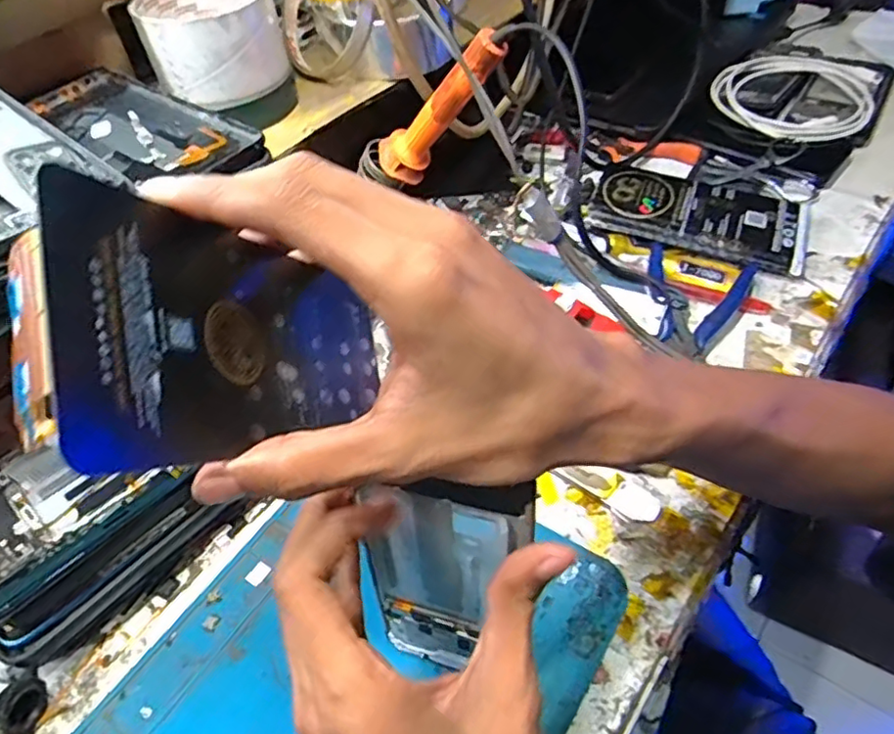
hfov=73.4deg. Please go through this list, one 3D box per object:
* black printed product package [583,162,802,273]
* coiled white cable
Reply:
[{"bbox_3d":[0.204,-0.128,0.489,0.161,0.025,0.080,17,53,20],"label":"black printed product package"},{"bbox_3d":[0.344,-0.266,0.581,0.144,0.021,0.140,-3,49,3],"label":"coiled white cable"}]

